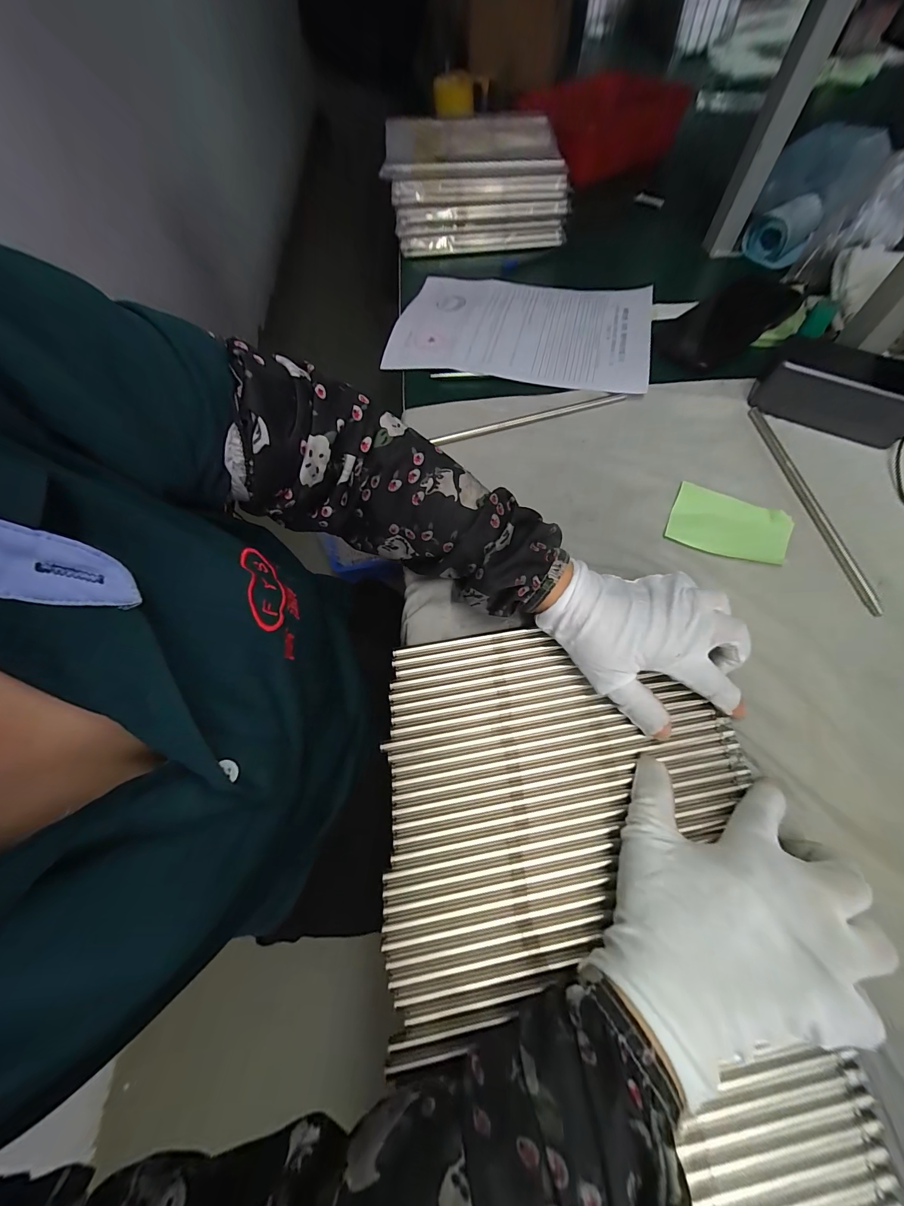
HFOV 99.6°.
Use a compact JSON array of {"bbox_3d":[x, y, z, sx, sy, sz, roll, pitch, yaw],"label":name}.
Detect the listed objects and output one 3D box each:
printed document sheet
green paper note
[{"bbox_3d":[0.082,-0.336,0.458,0.293,0.018,0.221,12,59,9],"label":"printed document sheet"},{"bbox_3d":[0.234,-0.067,0.326,0.090,0.009,0.062,23,66,11],"label":"green paper note"}]

